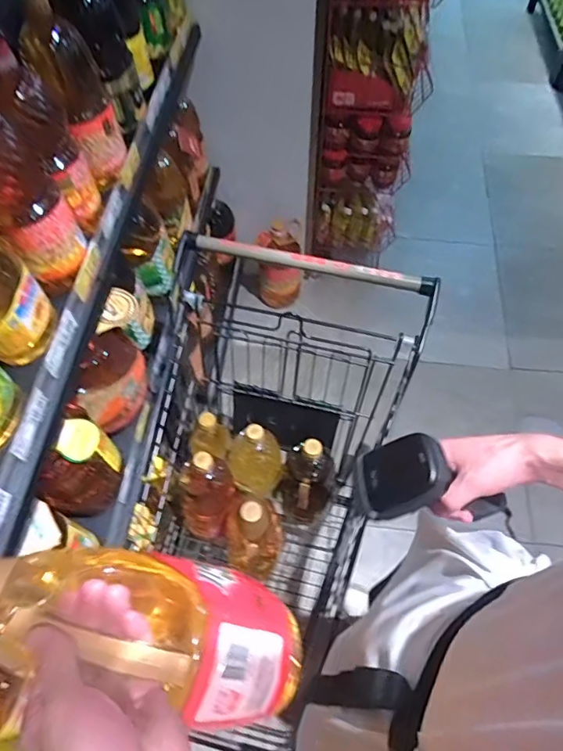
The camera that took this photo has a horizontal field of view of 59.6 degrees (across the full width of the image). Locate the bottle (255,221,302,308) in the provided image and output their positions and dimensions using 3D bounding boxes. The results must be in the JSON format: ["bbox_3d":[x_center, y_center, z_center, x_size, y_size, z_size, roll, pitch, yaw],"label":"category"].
[{"bbox_3d":[-0.013,-0.395,1.750,0.159,0.331,0.134,1,60,0],"label":"bottle"}]

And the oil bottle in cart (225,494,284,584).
[{"bbox_3d":[-0.052,0.293,0.950,0.104,0.239,0.131,13,61,7],"label":"oil bottle in cart"}]

